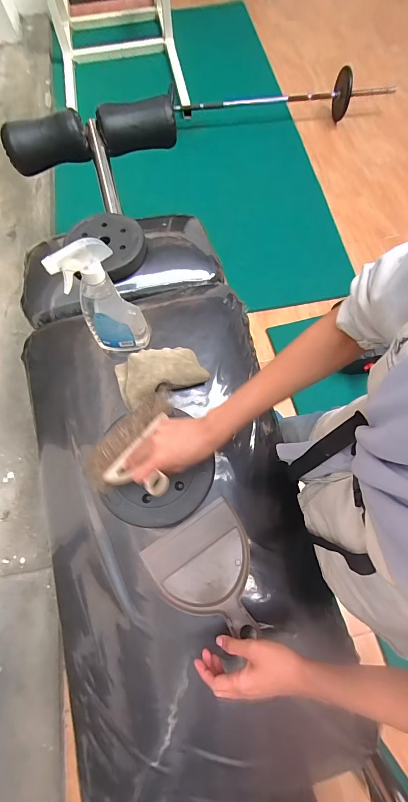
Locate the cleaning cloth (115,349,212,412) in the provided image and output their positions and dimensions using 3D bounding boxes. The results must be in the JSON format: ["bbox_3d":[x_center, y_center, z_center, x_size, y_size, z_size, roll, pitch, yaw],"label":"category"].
[{"bbox_3d":[-0.075,-0.051,0.568,0.153,0.040,0.086,-19,70,-5],"label":"cleaning cloth"}]

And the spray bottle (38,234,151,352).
[{"bbox_3d":[-0.152,-0.151,0.512,0.100,0.210,0.048,-11,69,-2],"label":"spray bottle"}]

